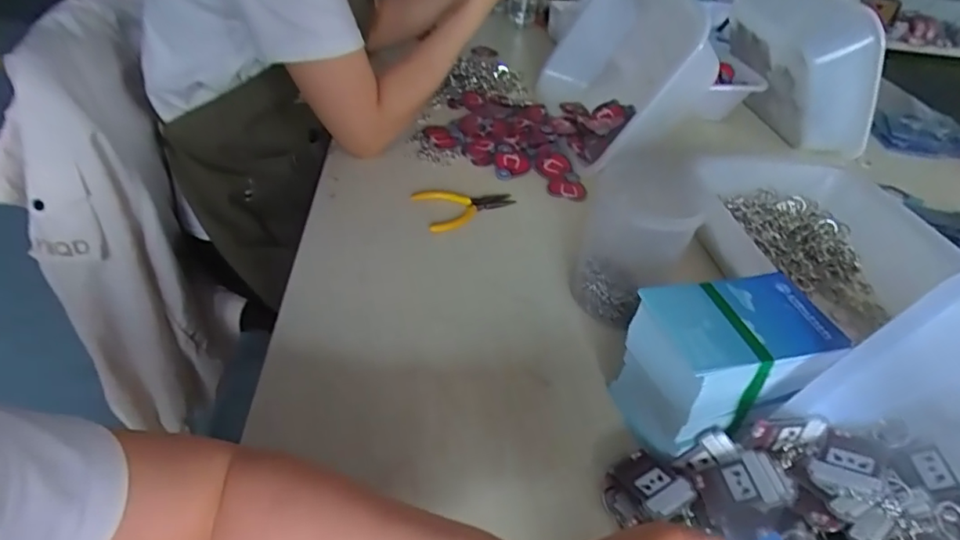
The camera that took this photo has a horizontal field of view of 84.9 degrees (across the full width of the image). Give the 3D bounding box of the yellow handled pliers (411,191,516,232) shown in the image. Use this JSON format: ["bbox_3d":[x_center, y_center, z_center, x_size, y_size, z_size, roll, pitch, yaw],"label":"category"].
[{"bbox_3d":[-0.015,-0.081,0.644,0.122,0.014,0.064,-16,47,-26],"label":"yellow handled pliers"}]

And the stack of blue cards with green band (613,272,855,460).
[{"bbox_3d":[0.190,0.076,0.421,0.144,0.108,0.089,-5,43,-16],"label":"stack of blue cards with green band"}]

